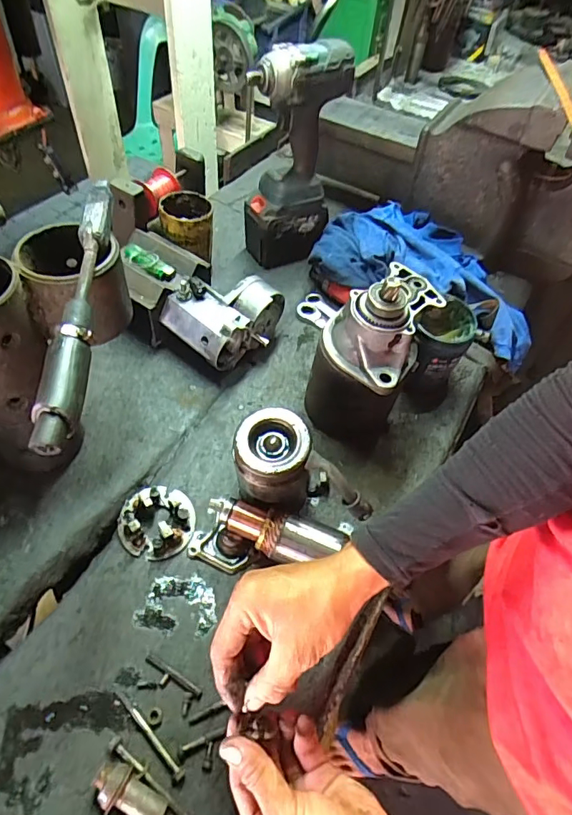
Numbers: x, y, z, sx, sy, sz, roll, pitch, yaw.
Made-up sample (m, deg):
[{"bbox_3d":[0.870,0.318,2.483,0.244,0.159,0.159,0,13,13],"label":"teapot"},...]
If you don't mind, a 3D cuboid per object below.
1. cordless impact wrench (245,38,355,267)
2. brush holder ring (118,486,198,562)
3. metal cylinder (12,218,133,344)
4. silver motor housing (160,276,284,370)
[{"bbox_3d":[0.012,-0.357,0.722,0.130,0.297,0.112,7,53,0],"label":"cordless impact wrench"},{"bbox_3d":[-0.138,0.118,0.524,0.076,0.033,0.079,3,53,-4],"label":"brush holder ring"},{"bbox_3d":[-0.195,-0.117,0.461,0.088,0.080,0.090,-3,53,-8],"label":"metal cylinder"},{"bbox_3d":[-0.078,-0.123,0.658,0.148,0.079,0.106,-31,62,-26],"label":"silver motor housing"}]

